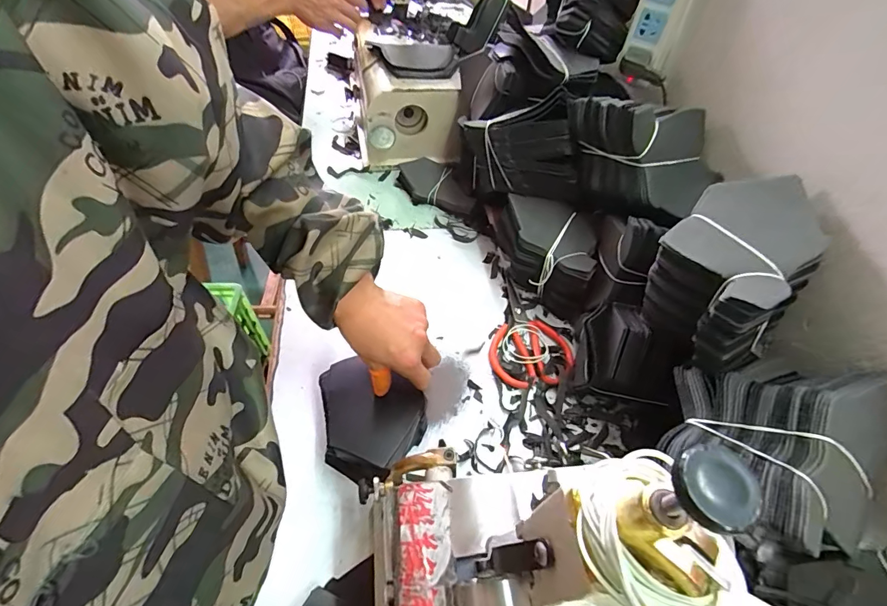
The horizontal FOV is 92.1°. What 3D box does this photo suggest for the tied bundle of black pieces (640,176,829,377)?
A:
[{"bbox_3d":[0.257,-0.025,0.402,0.106,0.129,0.149,36,63,26],"label":"tied bundle of black pieces"}]

